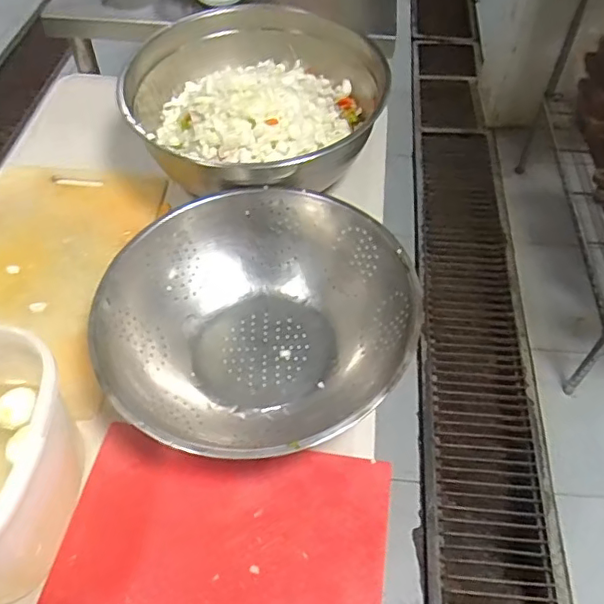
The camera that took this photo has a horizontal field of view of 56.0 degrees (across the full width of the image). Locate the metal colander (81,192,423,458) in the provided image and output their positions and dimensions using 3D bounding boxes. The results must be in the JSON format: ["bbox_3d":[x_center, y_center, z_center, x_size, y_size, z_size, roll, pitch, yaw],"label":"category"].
[{"bbox_3d":[-0.050,0.022,0.648,0.332,0.116,0.315,0,53,-1],"label":"metal colander"}]

